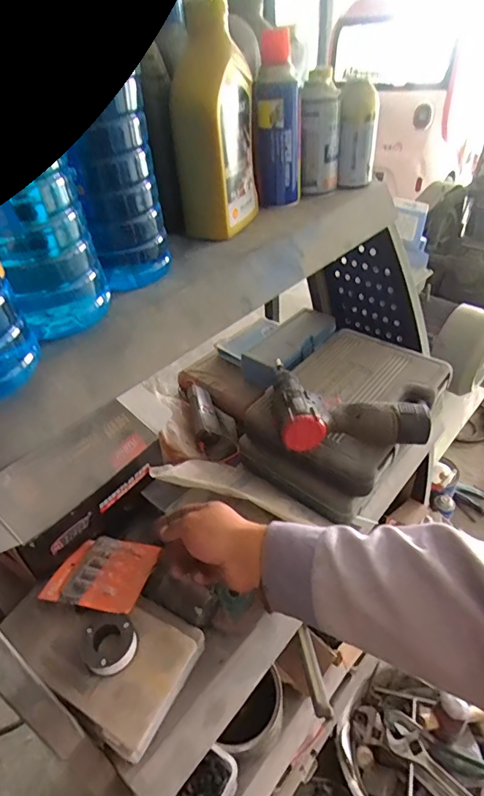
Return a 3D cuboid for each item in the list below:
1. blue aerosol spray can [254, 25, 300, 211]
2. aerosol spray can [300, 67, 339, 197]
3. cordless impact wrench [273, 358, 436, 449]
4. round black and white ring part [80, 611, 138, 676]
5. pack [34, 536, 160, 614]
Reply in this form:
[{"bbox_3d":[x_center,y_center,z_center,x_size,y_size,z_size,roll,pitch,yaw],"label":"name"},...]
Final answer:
[{"bbox_3d":[0.046,-0.345,0.561,0.040,0.182,0.049,18,44,24],"label":"blue aerosol spray can"},{"bbox_3d":[0.109,-0.356,0.607,0.053,0.130,0.061,2,39,7],"label":"aerosol spray can"},{"bbox_3d":[0.148,0.002,0.632,0.195,0.059,0.166,-2,39,2],"label":"cordless impact wrench"},{"bbox_3d":[-0.137,0.249,0.454,0.053,0.022,0.053,-2,39,2],"label":"round black and white ring part"},{"bbox_3d":[-0.161,0.199,0.517,0.104,0.014,0.102,6,21,6],"label":"pack"}]

